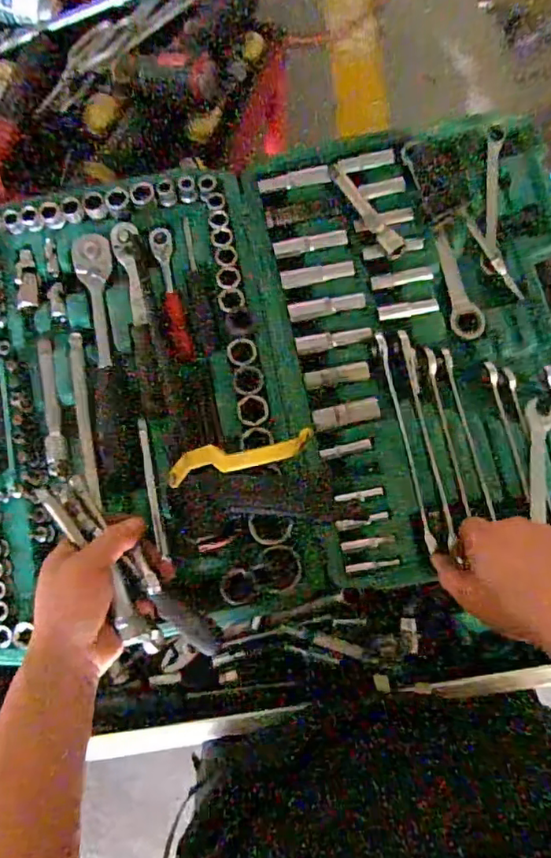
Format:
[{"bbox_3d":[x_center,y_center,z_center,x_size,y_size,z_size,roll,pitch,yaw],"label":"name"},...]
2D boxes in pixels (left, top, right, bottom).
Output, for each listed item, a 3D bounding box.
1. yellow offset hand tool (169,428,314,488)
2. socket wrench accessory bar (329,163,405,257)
[{"bbox_3d":[-0.033,0.023,0.495,0.127,0.009,0.028,-15,78,-5],"label":"yellow offset hand tool"},{"bbox_3d":[0.090,-0.216,0.541,0.024,0.017,0.113,-33,80,-8],"label":"socket wrench accessory bar"}]

